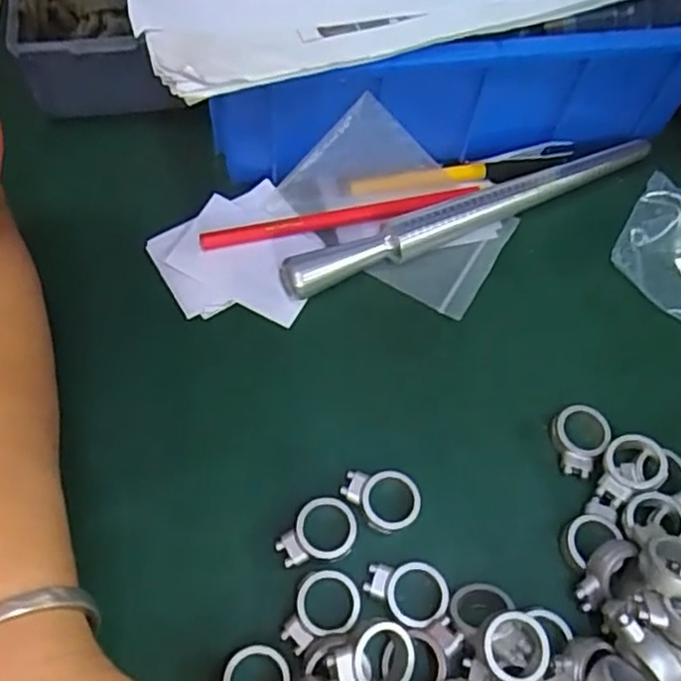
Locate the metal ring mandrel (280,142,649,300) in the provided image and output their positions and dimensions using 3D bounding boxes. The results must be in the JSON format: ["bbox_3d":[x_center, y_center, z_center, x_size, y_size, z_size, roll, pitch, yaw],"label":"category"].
[{"bbox_3d":[0.077,-0.070,0.366,0.230,0.024,0.016,-21,64,-16],"label":"metal ring mandrel"}]

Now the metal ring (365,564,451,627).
[{"bbox_3d":[0.027,0.102,0.271,0.033,0.010,0.025,17,60,5],"label":"metal ring"}]

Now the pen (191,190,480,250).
[{"bbox_3d":[-0.001,-0.067,0.362,0.148,0.013,0.013,-9,61,-10],"label":"pen"}]

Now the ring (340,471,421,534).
[{"bbox_3d":[0.018,0.071,0.292,0.034,0.011,0.025,6,60,-2],"label":"ring"}]

